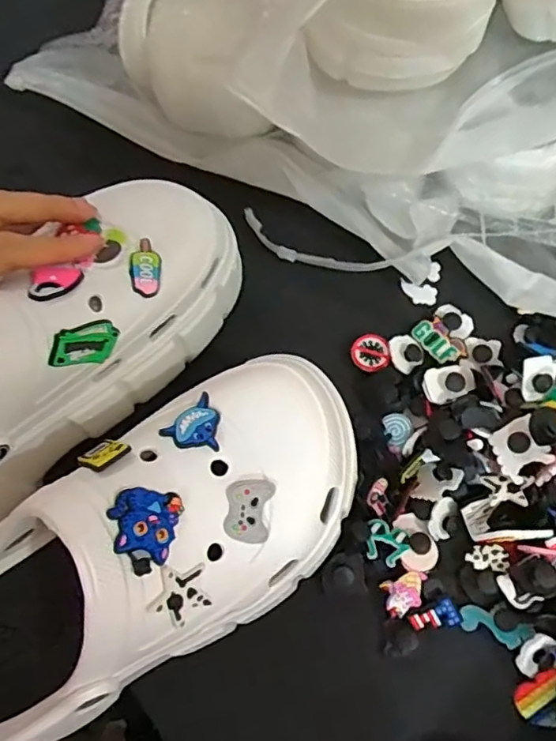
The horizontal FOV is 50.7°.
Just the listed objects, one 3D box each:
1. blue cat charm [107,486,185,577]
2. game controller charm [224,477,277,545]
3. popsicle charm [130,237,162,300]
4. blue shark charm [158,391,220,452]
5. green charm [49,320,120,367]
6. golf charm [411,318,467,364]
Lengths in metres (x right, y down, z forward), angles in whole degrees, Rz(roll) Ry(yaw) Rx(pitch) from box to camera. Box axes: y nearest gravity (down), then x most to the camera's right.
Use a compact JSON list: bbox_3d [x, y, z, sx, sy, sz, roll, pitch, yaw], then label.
[{"bbox_3d":[-0.056,0.066,0.244,0.029,0.007,0.034,19,55,-23],"label":"blue cat charm"},{"bbox_3d":[-0.013,0.062,0.264,0.021,0.006,0.029,13,76,-14],"label":"game controller charm"},{"bbox_3d":[-0.067,-0.052,0.300,0.015,0.008,0.031,9,74,-20],"label":"popsicle charm"},{"bbox_3d":[-0.036,0.027,0.270,0.027,0.006,0.023,-43,75,-11],"label":"blue shark charm"},{"bbox_3d":[-0.091,-0.012,0.279,0.004,0.035,0.020,20,110,38],"label":"green charm"},{"bbox_3d":[0.100,-0.019,0.365,0.021,0.004,0.032,-38,74,-10],"label":"golf charm"}]

